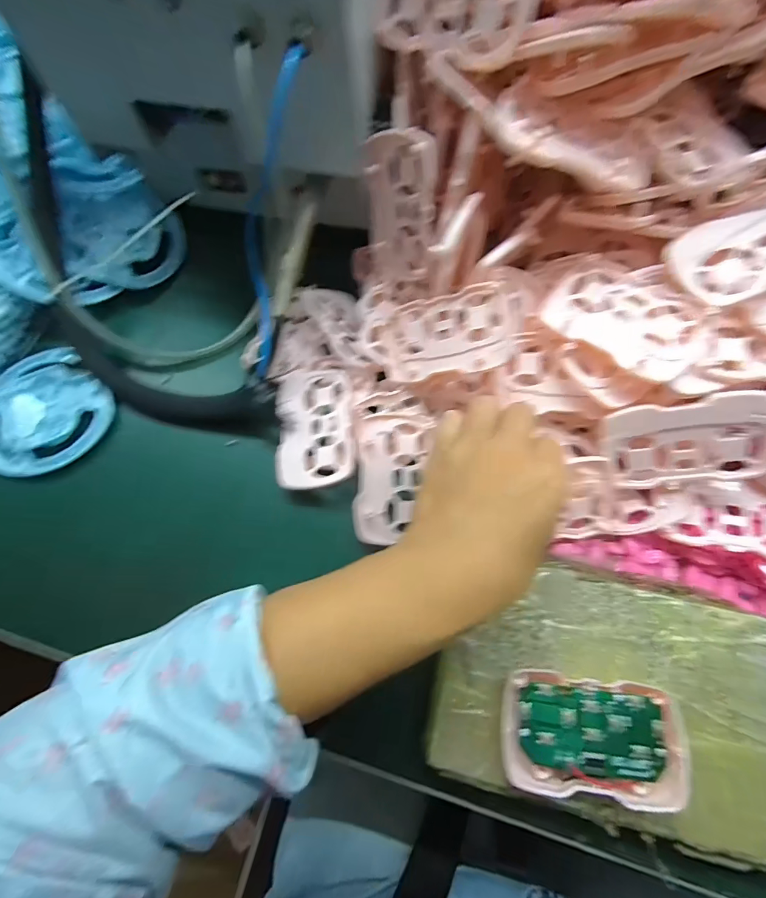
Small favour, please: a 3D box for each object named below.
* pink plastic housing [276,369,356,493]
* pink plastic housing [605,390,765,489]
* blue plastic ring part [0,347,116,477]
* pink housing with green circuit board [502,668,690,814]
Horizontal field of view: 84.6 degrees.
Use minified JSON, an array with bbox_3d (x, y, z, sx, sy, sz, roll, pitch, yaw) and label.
[{"bbox_3d":[-0.050,-0.018,0.307,0.056,0.016,0.094,-6,70,1],"label":"pink plastic housing"},{"bbox_3d":[0.181,-0.004,0.254,0.086,0.007,0.053,-9,113,24],"label":"pink plastic housing"},{"bbox_3d":[-0.271,-0.028,0.334,0.100,0.018,0.102,-42,74,-11],"label":"blue plastic ring part"},{"bbox_3d":[0.109,0.151,0.224,0.089,0.019,0.054,5,71,4],"label":"pink housing with green circuit board"}]

